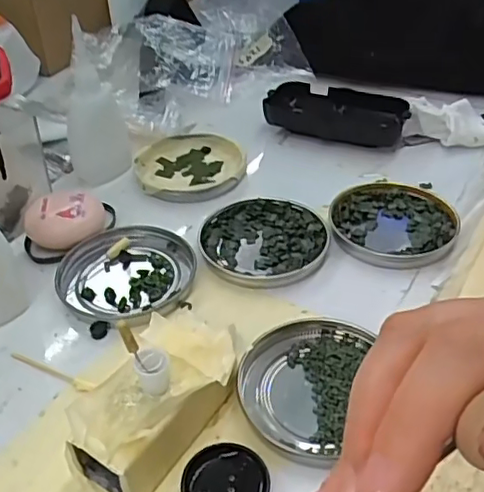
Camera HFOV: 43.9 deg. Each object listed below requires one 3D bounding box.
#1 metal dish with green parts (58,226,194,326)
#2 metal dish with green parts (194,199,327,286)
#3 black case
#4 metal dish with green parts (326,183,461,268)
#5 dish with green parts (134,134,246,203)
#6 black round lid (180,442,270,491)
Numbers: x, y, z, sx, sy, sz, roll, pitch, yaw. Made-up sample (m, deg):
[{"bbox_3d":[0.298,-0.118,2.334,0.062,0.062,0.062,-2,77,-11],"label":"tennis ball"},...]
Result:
[{"bbox_3d":[-0.069,0.015,0.354,0.074,0.008,0.078,-2,39,1],"label":"metal dish with green parts"},{"bbox_3d":[0.014,-0.005,0.373,0.077,0.008,0.077,-2,39,1],"label":"metal dish with green parts"},{"bbox_3d":[0.075,-0.107,0.484,0.109,0.026,0.041,12,41,18],"label":"black case"},{"bbox_3d":[0.097,-0.016,0.383,0.077,0.009,0.081,-2,39,1],"label":"metal dish with green parts"},{"bbox_3d":[-0.038,-0.058,0.442,0.077,0.012,0.077,-2,39,1],"label":"dish with green parts"},{"bbox_3d":[-0.007,0.099,0.249,0.034,0.006,0.034,-2,39,1],"label":"black round lid"}]

